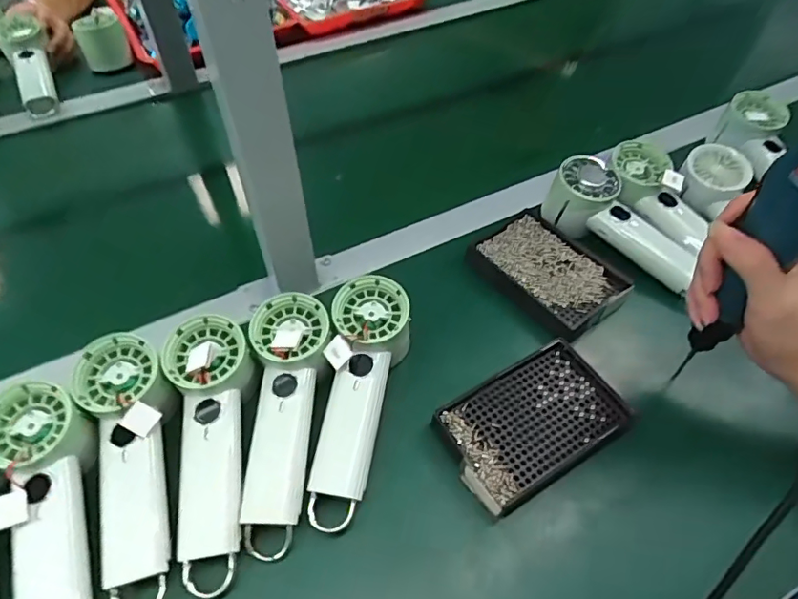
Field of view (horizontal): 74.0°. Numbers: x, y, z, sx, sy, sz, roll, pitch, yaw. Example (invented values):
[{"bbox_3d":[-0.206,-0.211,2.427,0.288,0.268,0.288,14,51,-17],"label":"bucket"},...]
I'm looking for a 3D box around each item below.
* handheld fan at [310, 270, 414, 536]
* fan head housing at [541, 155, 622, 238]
[{"bbox_3d":[-0.033,0.077,0.432,0.062,0.047,0.198,8,66,6],"label":"handheld fan"},{"bbox_3d":[0.193,-0.111,0.562,0.068,0.054,0.062,16,53,12],"label":"fan head housing"}]

